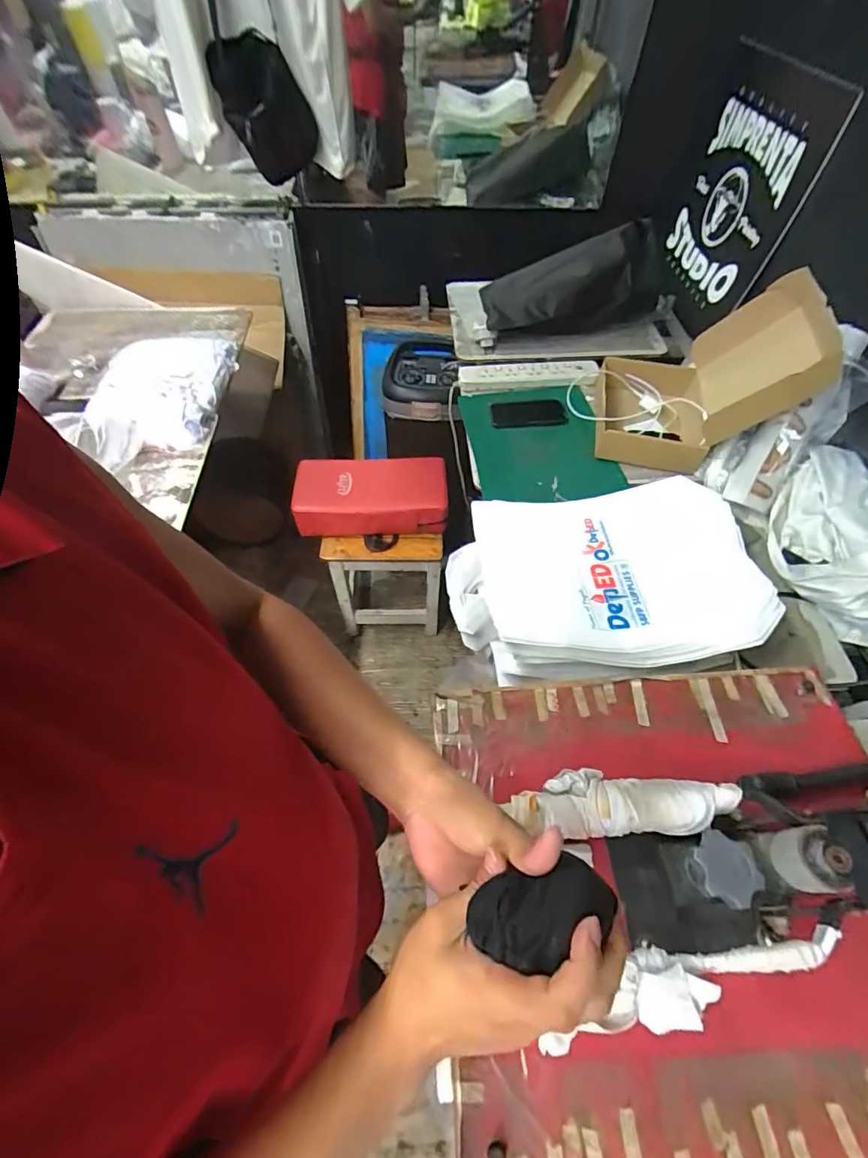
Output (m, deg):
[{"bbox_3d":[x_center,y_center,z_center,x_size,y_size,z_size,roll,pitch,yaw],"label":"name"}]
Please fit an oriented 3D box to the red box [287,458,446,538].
[{"bbox_3d":[-0.167,-0.229,1.295,0.397,0.112,0.209,0,56,-1],"label":"red box"}]

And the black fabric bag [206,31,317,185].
[{"bbox_3d":[-0.430,-1.205,1.228,0.226,0.237,0.139,-11,57,-9],"label":"black fabric bag"}]

